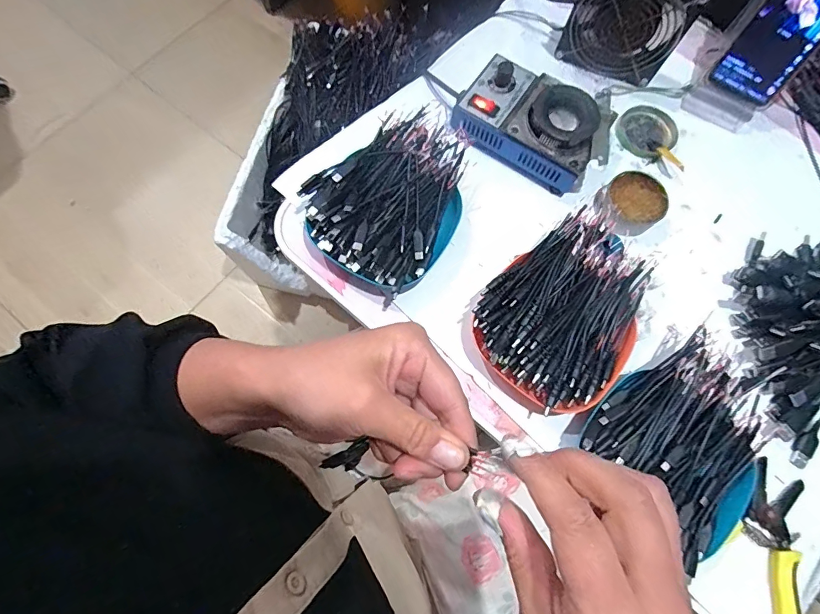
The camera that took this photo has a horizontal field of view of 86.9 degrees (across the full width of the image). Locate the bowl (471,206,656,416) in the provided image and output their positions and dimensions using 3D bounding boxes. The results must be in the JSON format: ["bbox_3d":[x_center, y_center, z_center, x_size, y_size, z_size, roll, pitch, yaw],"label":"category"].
[{"bbox_3d":[0.150,0.006,0.412,0.179,0.055,0.137,-43,79,-13],"label":"bowl"}]

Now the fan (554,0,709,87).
[{"bbox_3d":[0.242,-0.322,0.481,0.120,0.116,0.051,24,74,5],"label":"fan"}]

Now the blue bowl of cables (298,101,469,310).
[{"bbox_3d":[-0.010,-0.106,0.431,0.133,0.063,0.177,42,77,10],"label":"blue bowl of cables"}]

